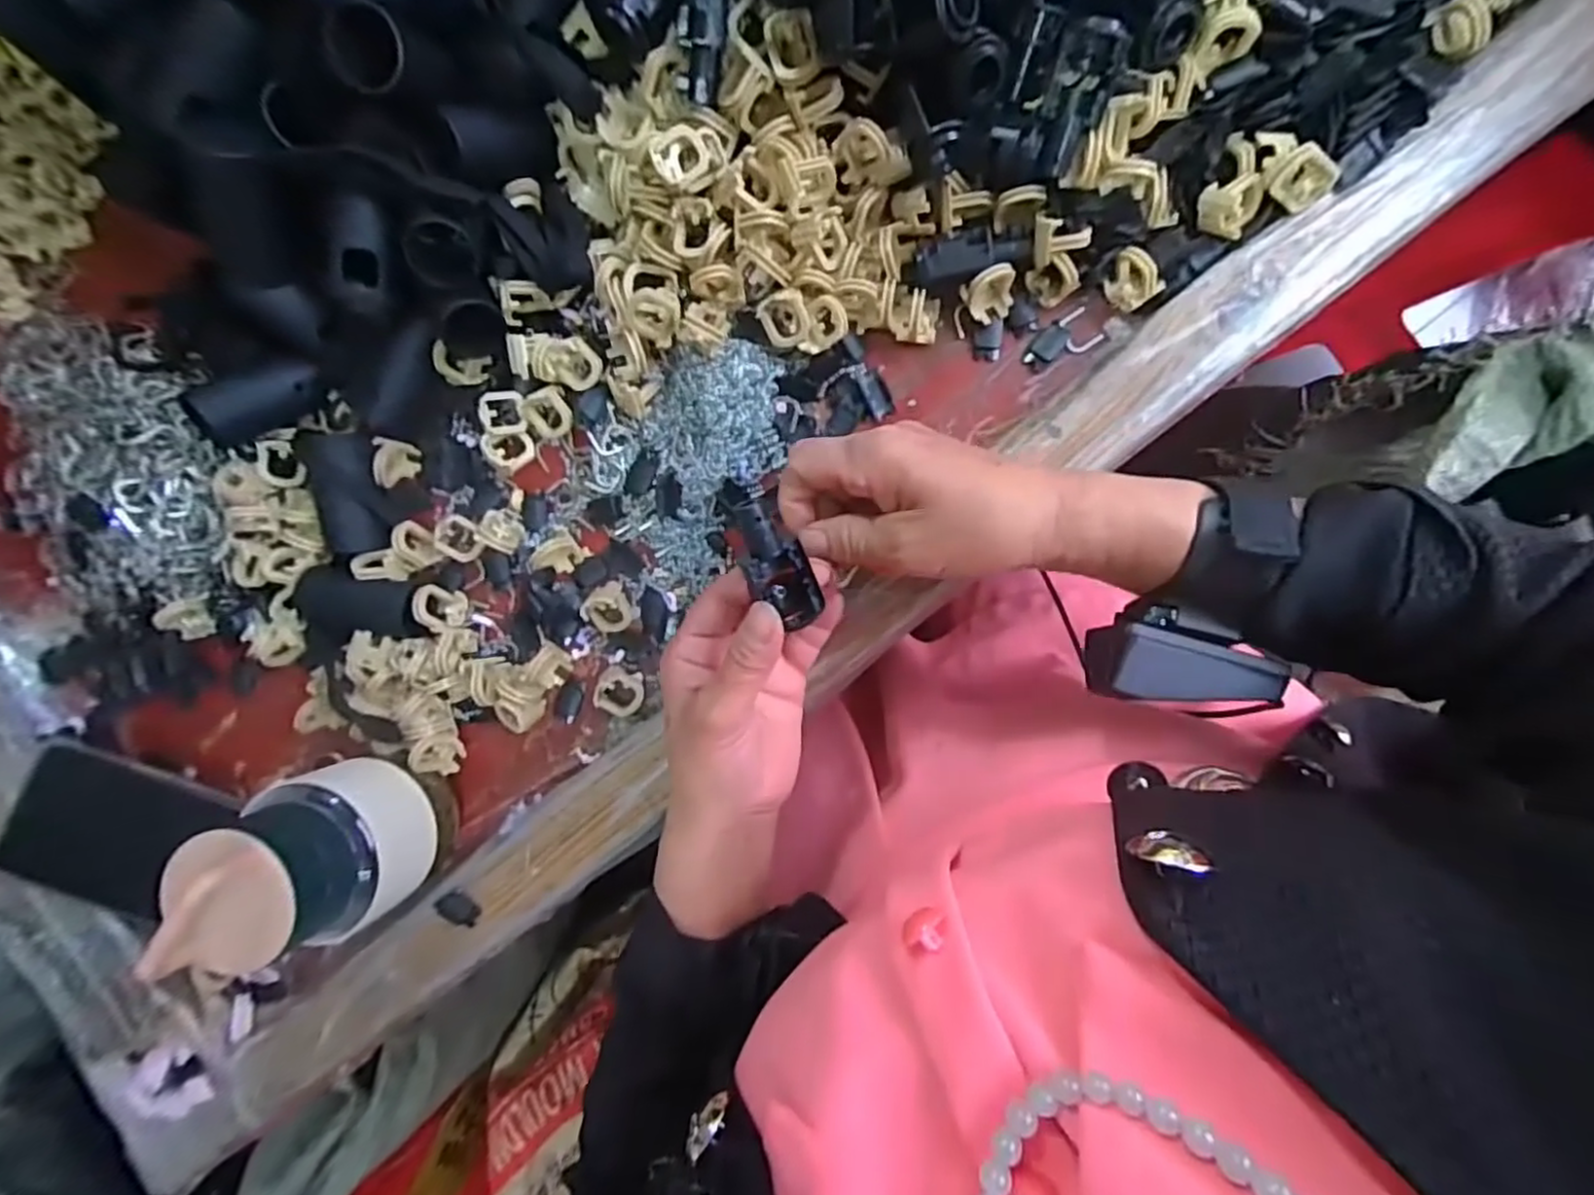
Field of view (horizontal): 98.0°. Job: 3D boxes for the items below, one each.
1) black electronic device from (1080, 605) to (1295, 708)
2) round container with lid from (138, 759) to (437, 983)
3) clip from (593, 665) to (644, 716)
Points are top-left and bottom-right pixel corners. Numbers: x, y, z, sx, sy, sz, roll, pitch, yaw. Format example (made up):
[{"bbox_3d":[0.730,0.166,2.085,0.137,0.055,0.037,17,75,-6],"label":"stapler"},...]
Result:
[{"bbox_3d":[0.154,0.022,0.271,0.072,0.024,0.034,3,95,7],"label":"black electronic device"},{"bbox_3d":[-0.222,0.123,0.318,0.071,0.113,0.060,43,98,3],"label":"round container with lid"},{"bbox_3d":[-0.094,0.049,0.366,0.023,0.017,0.026,-34,89,9],"label":"clip"}]

